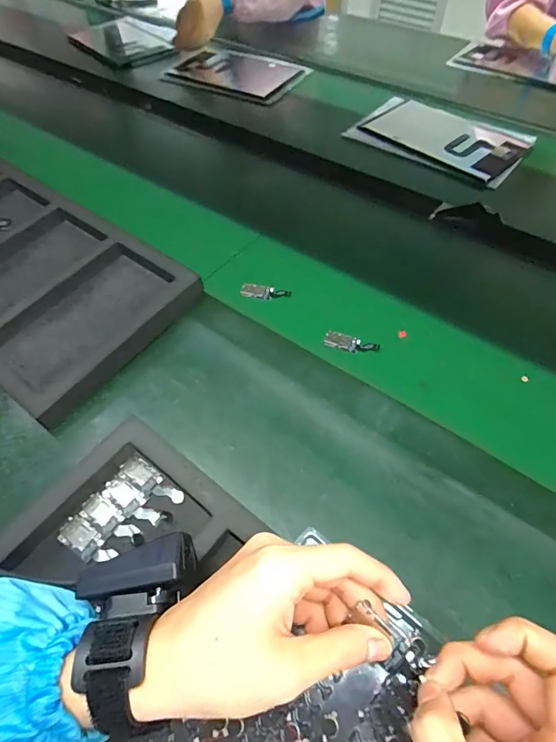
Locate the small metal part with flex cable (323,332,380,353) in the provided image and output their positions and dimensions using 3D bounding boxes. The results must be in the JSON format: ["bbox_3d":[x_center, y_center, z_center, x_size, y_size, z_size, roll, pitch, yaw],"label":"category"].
[{"bbox_3d":[0.081,-0.030,0.460,0.059,0.005,0.020,17,56,13],"label":"small metal part with flex cable"}]

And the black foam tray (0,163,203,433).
[{"bbox_3d":[-0.353,-0.146,0.530,0.514,0.047,0.212,32,61,22],"label":"black foam tray"}]

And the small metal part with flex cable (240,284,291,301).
[{"bbox_3d":[-0.015,-0.097,0.512,0.061,0.009,0.019,4,55,4],"label":"small metal part with flex cable"}]

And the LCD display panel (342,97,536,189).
[{"bbox_3d":[0.286,-0.405,0.726,0.269,0.021,0.191,33,61,22],"label":"LCD display panel"}]

